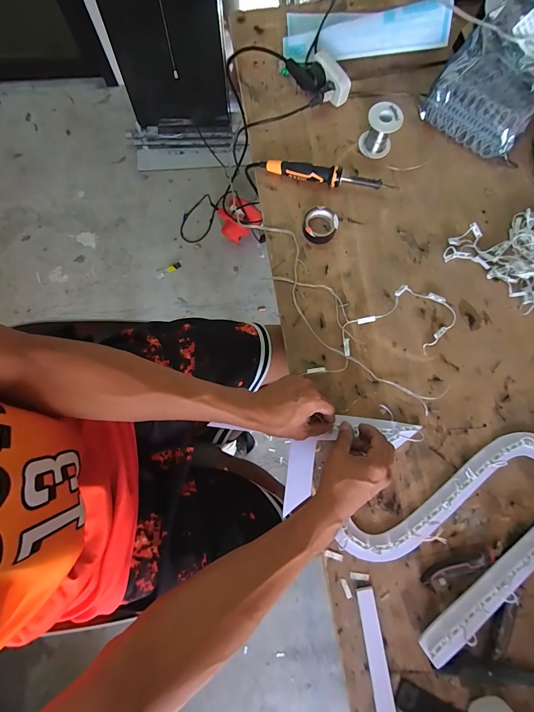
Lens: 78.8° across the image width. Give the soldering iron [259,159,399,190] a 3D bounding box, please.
[{"bbox_3d":[0.097,-0.292,0.527,0.213,0.025,0.023,13,79,1],"label":"soldering iron"}]

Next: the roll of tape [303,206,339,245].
[{"bbox_3d":[0.086,-0.208,0.516,0.053,0.018,0.056,0,79,-1],"label":"roll of tape"}]

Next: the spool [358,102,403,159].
[{"bbox_3d":[0.185,-0.369,0.530,0.053,0.057,0.048,20,79,3],"label":"spool"}]

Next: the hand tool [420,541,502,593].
[{"bbox_3d":[0.259,0.276,0.431,0.115,0.015,0.029,-27,81,-6],"label":"hand tool"}]

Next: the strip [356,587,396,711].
[{"bbox_3d":[0.145,0.417,0.404,0.024,0.012,0.224,-7,79,-3],"label":"strip"}]

